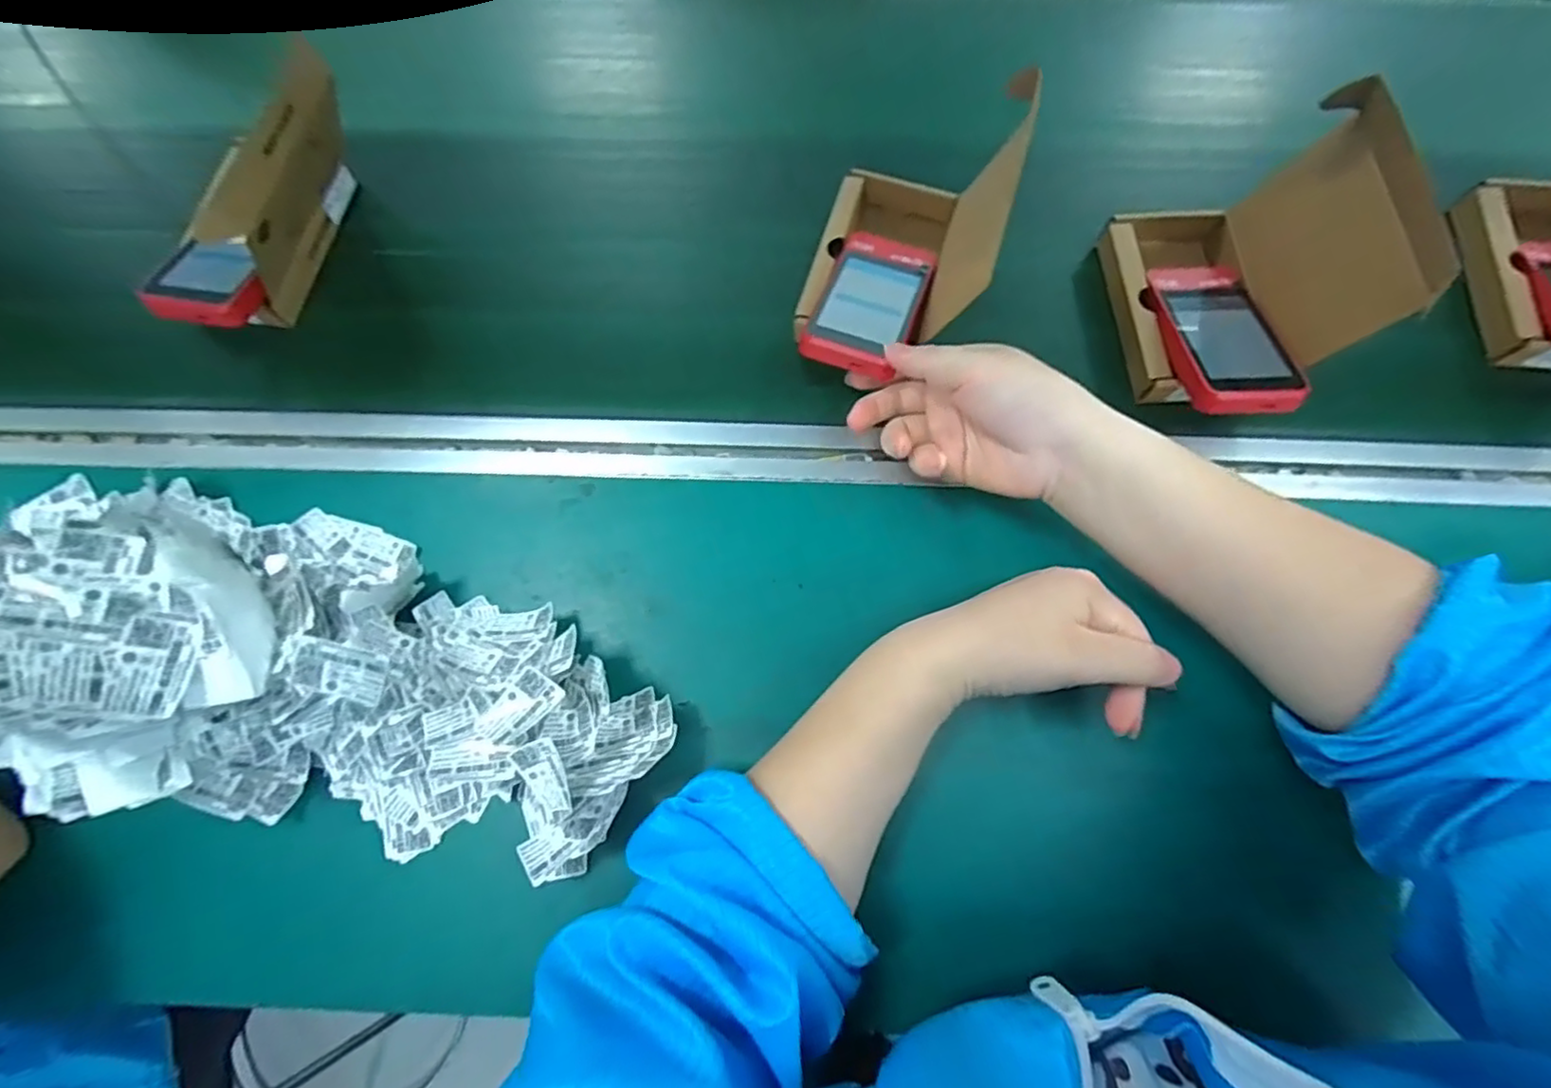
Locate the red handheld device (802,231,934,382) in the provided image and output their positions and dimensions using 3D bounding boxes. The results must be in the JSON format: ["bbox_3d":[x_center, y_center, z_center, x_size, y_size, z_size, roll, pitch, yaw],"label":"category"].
[{"bbox_3d":[0.064,-0.161,0.426,0.066,0.012,0.127,21,62,11],"label":"red handheld device"}]

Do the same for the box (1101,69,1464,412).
[{"bbox_3d":[0.291,-0.176,0.402,0.121,0.119,0.141,-3,74,1],"label":"box"}]

